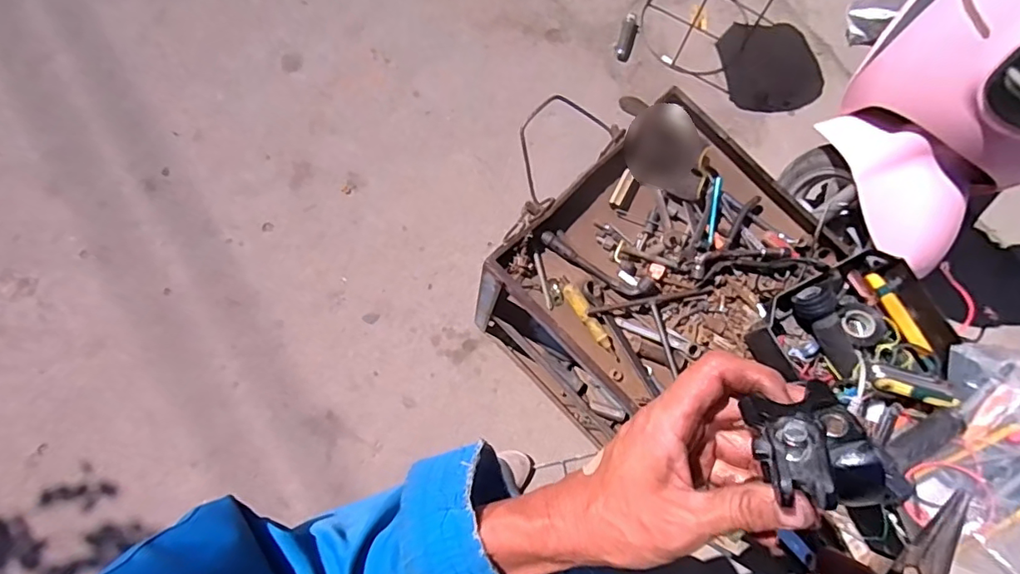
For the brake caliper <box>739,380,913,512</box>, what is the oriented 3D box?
[{"bbox_3d":[0.146,0.071,0.240,0.068,0.031,0.052,0,75,-2],"label":"brake caliper"}]

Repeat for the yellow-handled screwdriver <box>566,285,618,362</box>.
[{"bbox_3d":[0.115,0.051,0.742,0.021,0.018,0.124,-32,78,-10],"label":"yellow-handled screwdriver"}]

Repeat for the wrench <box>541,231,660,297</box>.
[{"bbox_3d":[0.125,-0.026,0.752,0.179,0.023,0.033,24,75,5],"label":"wrench"}]

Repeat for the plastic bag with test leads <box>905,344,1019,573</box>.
[{"bbox_3d":[0.569,0.192,0.600,0.152,0.076,0.272,21,72,34],"label":"plastic bag with test leads"}]

